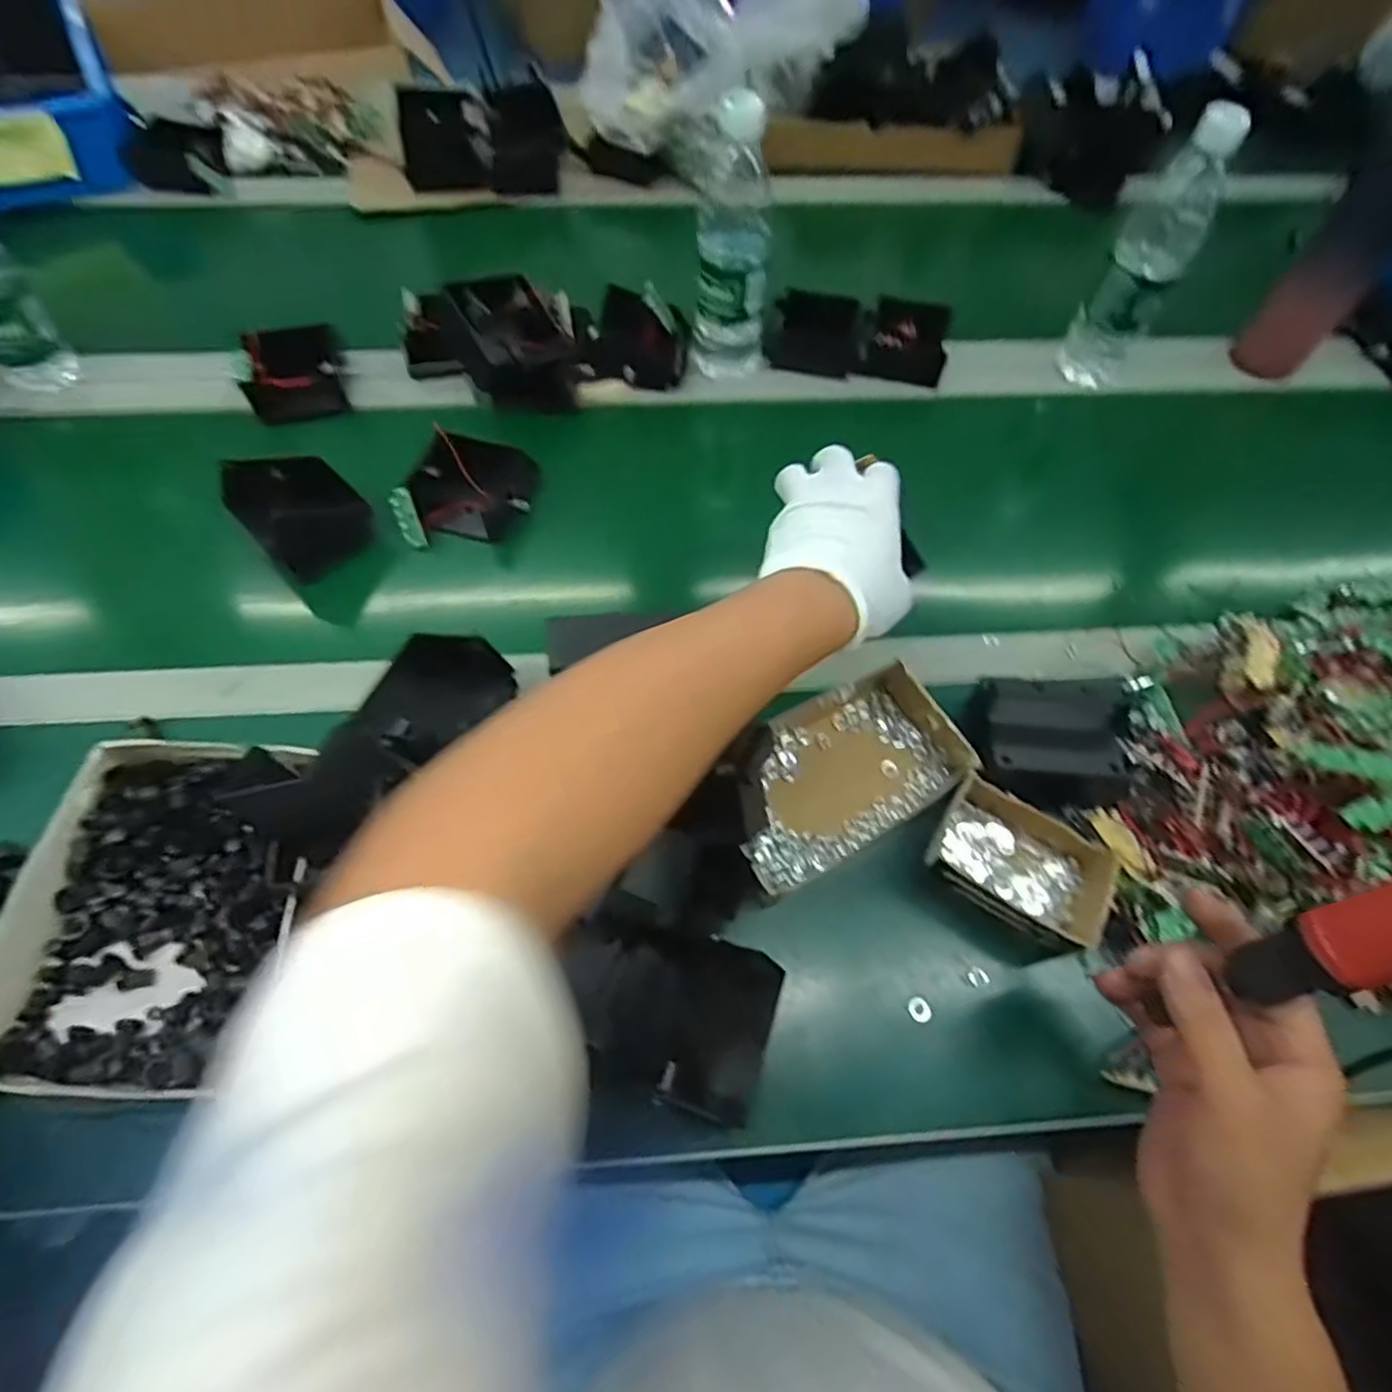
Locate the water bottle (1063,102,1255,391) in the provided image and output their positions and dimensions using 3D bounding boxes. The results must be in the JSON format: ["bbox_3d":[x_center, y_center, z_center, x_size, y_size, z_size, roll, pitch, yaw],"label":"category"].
[{"bbox_3d":[0.422,-0.403,0.671,0.068,0.233,0.079,29,64,14],"label":"water bottle"}]

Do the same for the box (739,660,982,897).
[{"bbox_3d":[0.098,0.052,0.504,0.174,0.038,0.113,-25,64,-15],"label":"box"}]

